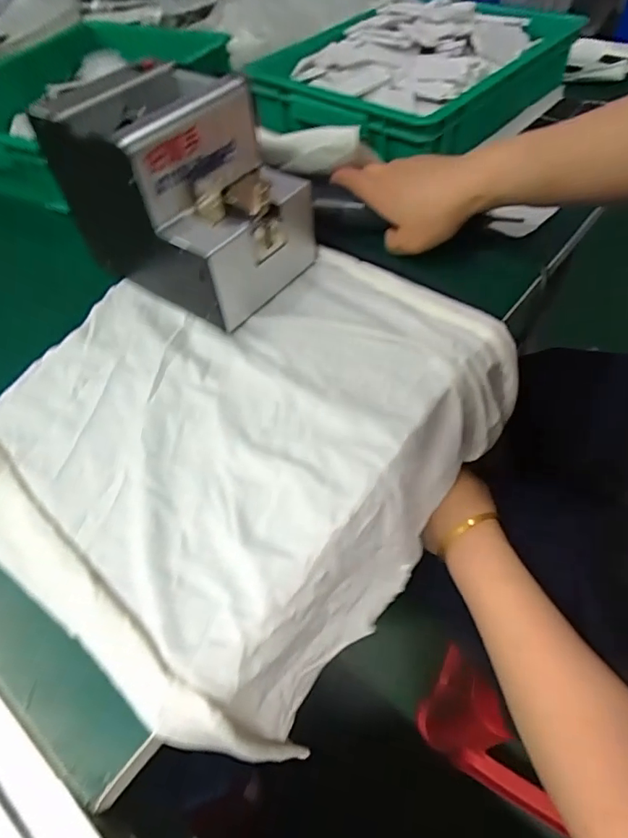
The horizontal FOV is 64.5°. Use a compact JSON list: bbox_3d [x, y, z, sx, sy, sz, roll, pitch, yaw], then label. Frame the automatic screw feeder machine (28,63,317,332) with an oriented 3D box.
[{"bbox_3d":[-0.105,-0.197,0.420,0.173,0.134,0.129,30,62,24],"label":"automatic screw feeder machine"}]

